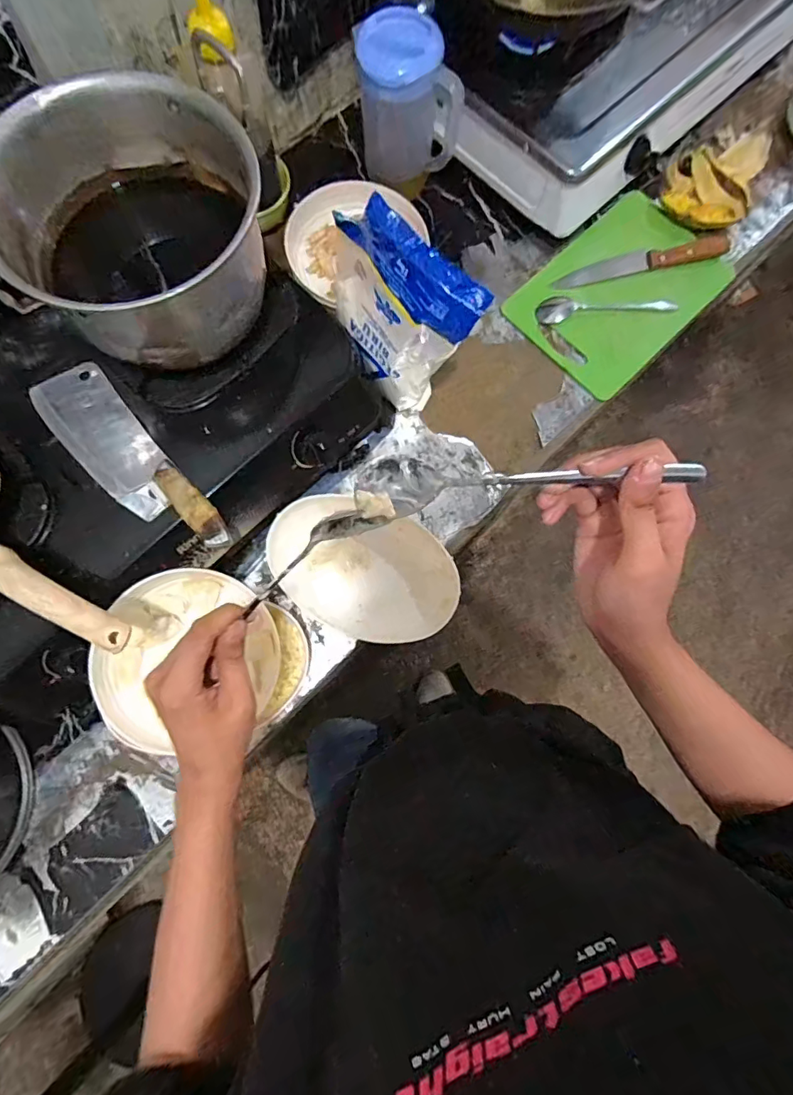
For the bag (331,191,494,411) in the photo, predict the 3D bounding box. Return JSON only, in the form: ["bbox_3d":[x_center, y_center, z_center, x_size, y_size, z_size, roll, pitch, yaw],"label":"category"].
[{"bbox_3d":[-0.004,-0.249,0.555,0.178,0.226,0.056,41,80,7],"label":"bag"}]

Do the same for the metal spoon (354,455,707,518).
[{"bbox_3d":[0.077,-0.041,0.303,0.200,0.023,0.030,-2,78,4],"label":"metal spoon"}]

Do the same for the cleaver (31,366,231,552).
[{"bbox_3d":[-0.288,-0.090,0.538,0.078,0.025,0.268,-40,82,-8],"label":"cleaver"}]

